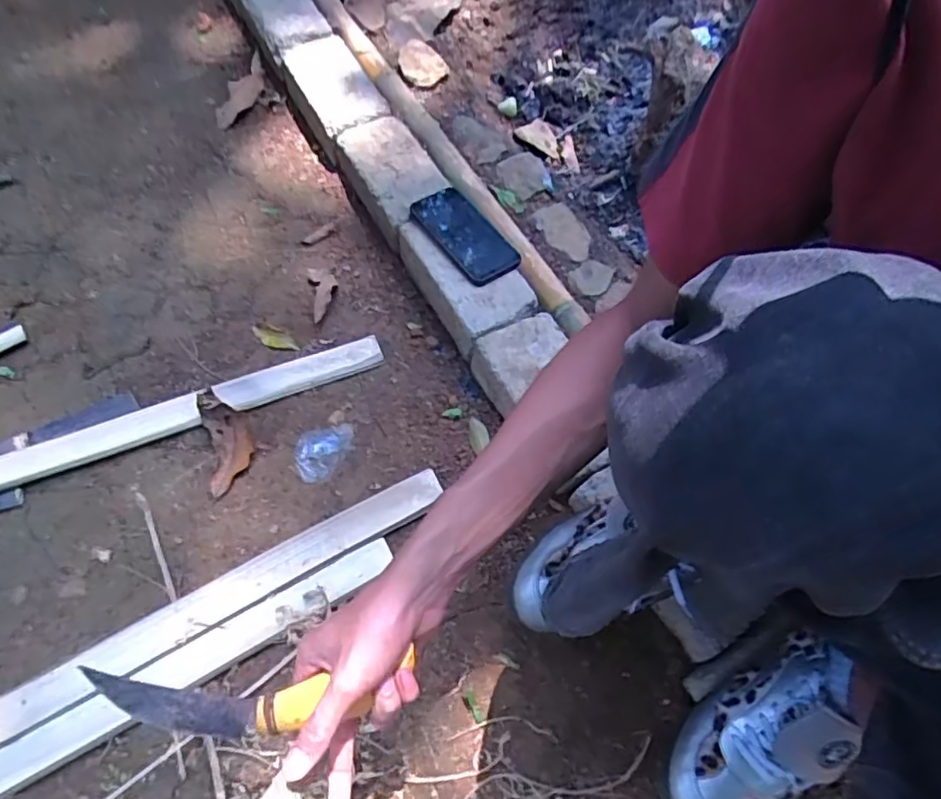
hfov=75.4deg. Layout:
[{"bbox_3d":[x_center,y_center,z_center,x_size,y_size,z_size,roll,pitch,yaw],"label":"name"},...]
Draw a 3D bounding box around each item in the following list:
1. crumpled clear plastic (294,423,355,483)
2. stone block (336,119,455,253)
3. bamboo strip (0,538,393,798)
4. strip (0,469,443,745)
[{"bbox_3d":[-0.176,0.063,0.739,0.071,0.009,0.066,-15,63,-11],"label":"crumpled clear plastic"},{"bbox_3d":[-0.113,-0.325,0.916,0.116,0.085,0.204,-29,66,-17],"label":"stone block"},{"bbox_3d":[-0.467,0.352,0.532,0.871,0.013,0.047,-26,68,-17],"label":"bamboo strip"},{"bbox_3d":[-0.415,0.287,0.573,0.877,0.014,0.044,-26,65,-18],"label":"strip"}]

